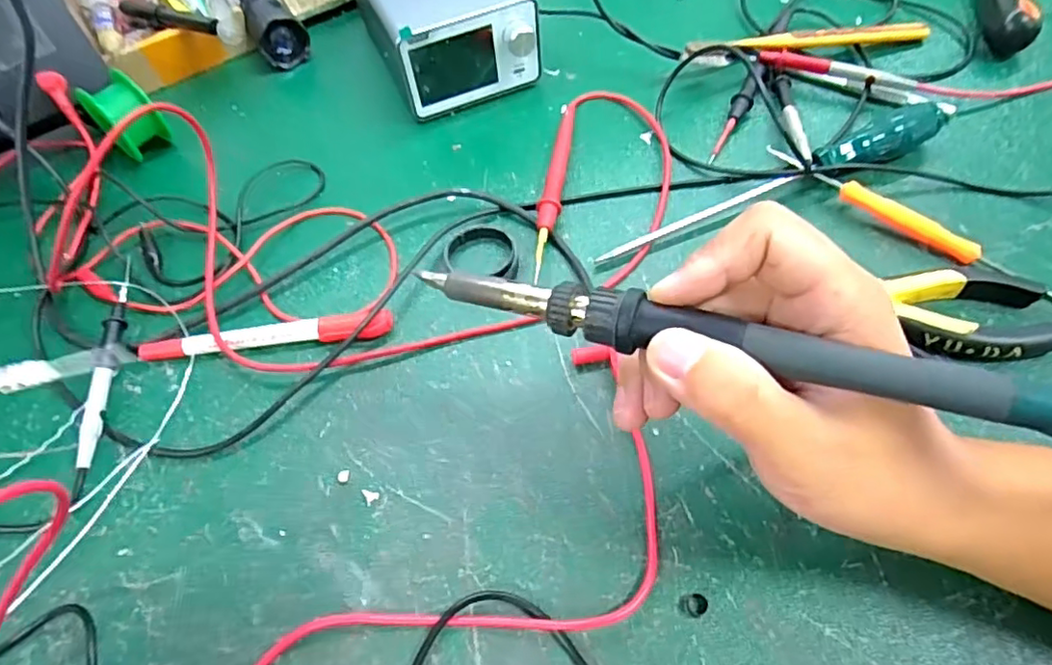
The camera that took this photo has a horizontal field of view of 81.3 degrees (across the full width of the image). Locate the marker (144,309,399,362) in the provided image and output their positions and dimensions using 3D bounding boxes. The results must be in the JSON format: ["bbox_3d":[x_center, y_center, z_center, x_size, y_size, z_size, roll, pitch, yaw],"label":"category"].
[{"bbox_3d":[-0.143,0.003,0.339,0.138,0.013,0.014,-6,57,1],"label":"marker"}]

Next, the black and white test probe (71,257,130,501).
[{"bbox_3d":[-0.227,0.020,0.333,0.008,0.015,0.146,-11,57,-2],"label":"black and white test probe"}]

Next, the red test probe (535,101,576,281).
[{"bbox_3d":[0.018,-0.094,0.386,0.013,0.015,0.159,5,58,8],"label":"red test probe"}]

